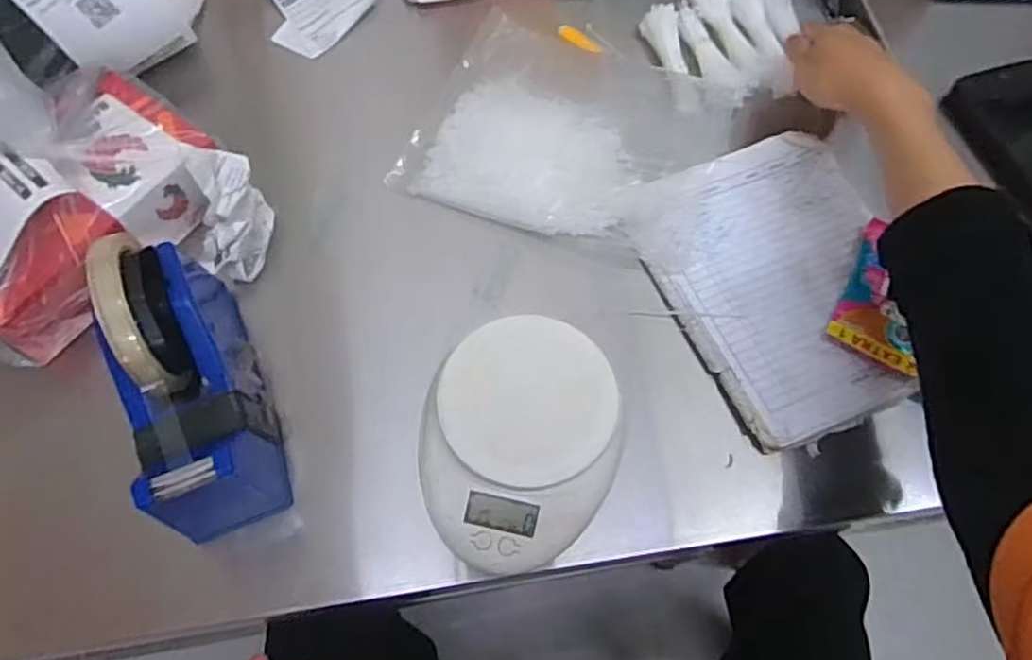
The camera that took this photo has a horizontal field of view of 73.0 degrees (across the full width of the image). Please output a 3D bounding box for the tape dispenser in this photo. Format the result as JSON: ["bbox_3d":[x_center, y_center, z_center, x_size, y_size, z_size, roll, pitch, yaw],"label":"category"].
[{"bbox_3d":[-0.187,0.025,0.393,0.064,0.108,0.171,-22,67,-11],"label":"tape dispenser"}]

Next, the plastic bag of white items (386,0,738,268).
[{"bbox_3d":[0.044,-0.147,0.523,0.218,0.020,0.177,20,66,8],"label":"plastic bag of white items"}]

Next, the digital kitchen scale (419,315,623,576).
[{"bbox_3d":[0.002,0.065,0.413,0.113,0.027,0.142,10,65,4],"label":"digital kitchen scale"}]

